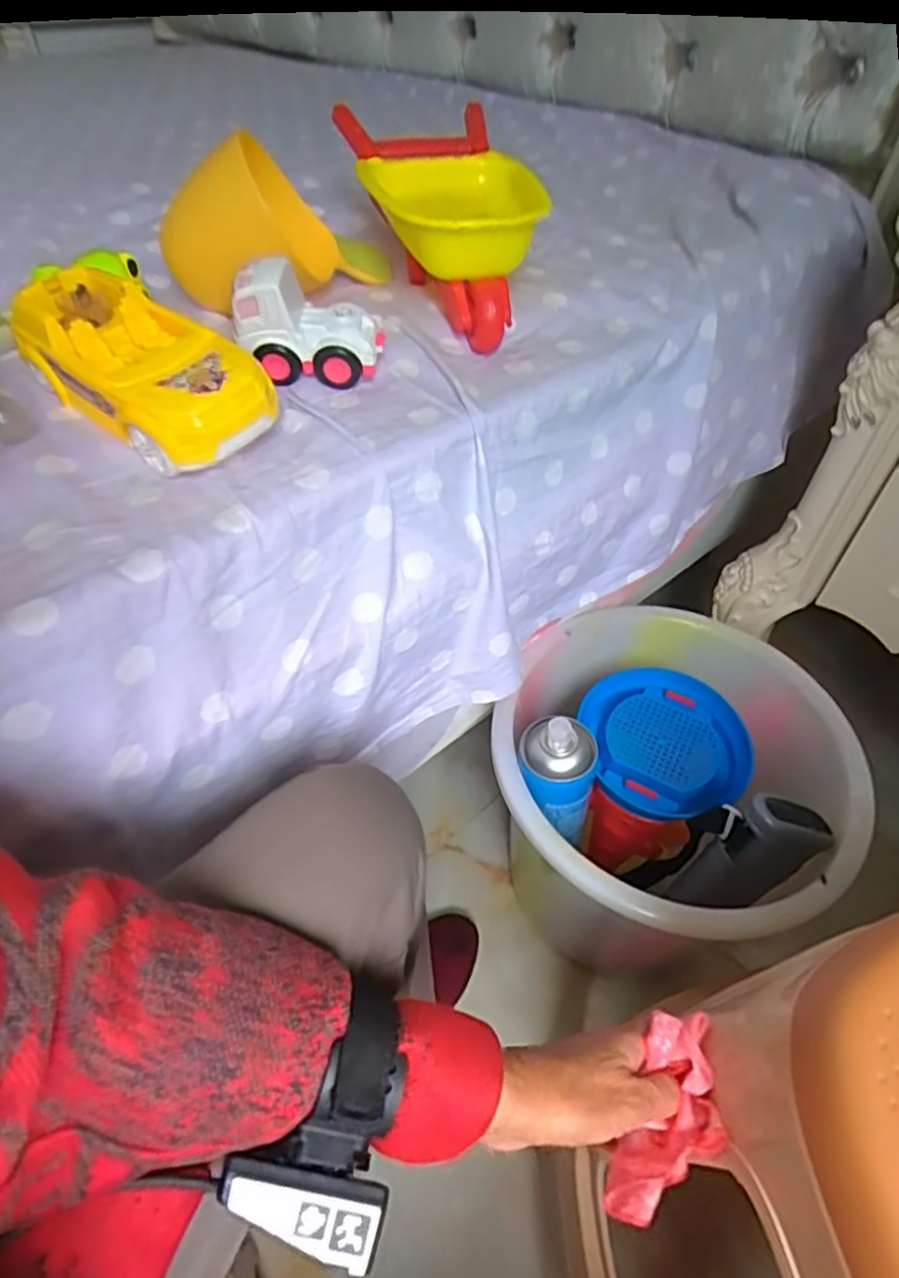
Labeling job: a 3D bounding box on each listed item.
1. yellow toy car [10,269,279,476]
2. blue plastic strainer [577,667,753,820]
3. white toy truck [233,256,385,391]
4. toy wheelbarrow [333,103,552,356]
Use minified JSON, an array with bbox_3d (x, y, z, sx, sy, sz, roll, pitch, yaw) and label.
[{"bbox_3d":[-0.184,-0.165,0.402,0.171,0.062,0.078,30,54,23],"label":"yellow toy car"},{"bbox_3d":[0.204,0.093,0.620,0.138,0.027,0.146,-6,49,-7],"label":"blue plastic strainer"},{"bbox_3d":[-0.094,-0.210,0.439,0.092,0.065,0.045,-1,48,-3],"label":"white toy truck"},{"bbox_3d":[-0.003,-0.328,0.520,0.111,0.096,0.213,-13,50,-14],"label":"toy wheelbarrow"}]

